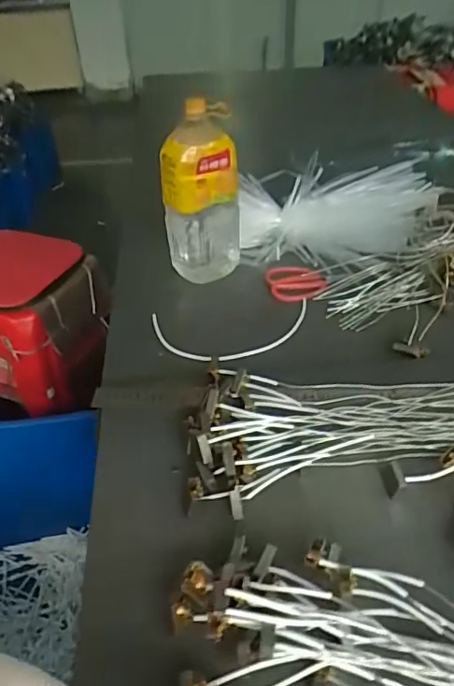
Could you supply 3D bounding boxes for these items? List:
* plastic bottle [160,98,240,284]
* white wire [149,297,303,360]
[{"bbox_3d":[-0.045,-0.245,0.908,0.126,0.284,0.110,-2,38,1],"label":"plastic bottle"},{"bbox_3d":[0.020,-0.016,0.847,0.261,0.016,0.136,-7,37,-11],"label":"white wire"}]

